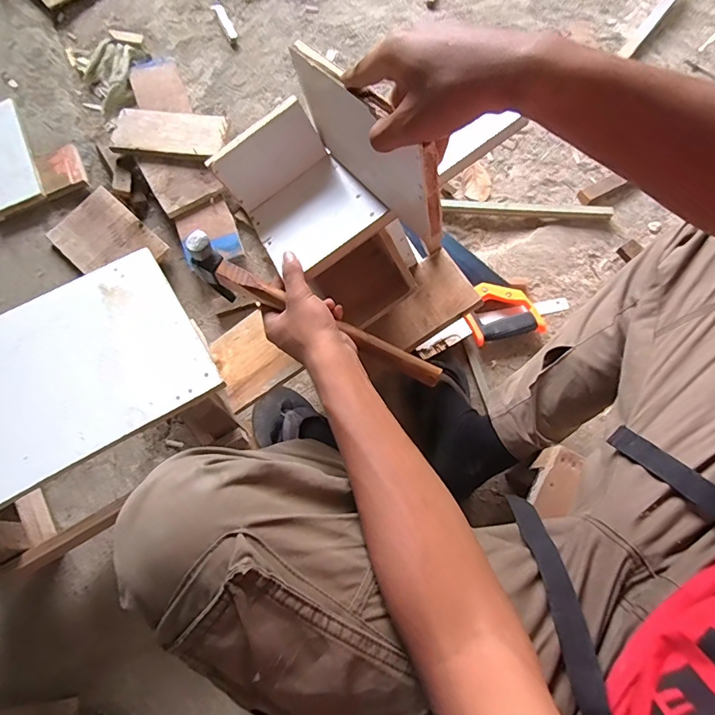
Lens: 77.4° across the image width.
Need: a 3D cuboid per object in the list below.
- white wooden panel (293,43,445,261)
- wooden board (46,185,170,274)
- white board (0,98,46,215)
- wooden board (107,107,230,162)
[{"bbox_3d":[0.009,-0.202,0.421,0.018,0.109,0.226,-31,63,-7],"label":"white wooden panel"},{"bbox_3d":[-0.478,-0.222,0.849,0.197,0.017,0.142,42,79,11],"label":"wooden board"},{"bbox_3d":[-0.712,-0.404,0.894,0.107,0.009,0.253,-26,77,-4],"label":"white board"},{"bbox_3d":[-0.380,-0.453,0.899,0.221,0.015,0.112,5,74,5],"label":"wooden board"}]

